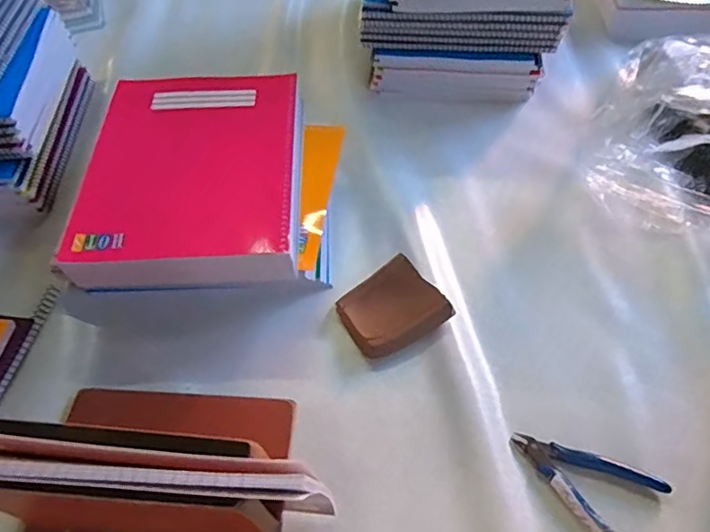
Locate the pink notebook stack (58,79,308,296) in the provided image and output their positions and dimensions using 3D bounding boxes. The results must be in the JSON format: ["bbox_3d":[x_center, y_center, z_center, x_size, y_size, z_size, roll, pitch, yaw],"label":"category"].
[{"bbox_3d":[-0.158,-0.094,0.536,0.209,0.049,0.259,0,55,0],"label":"pink notebook stack"}]

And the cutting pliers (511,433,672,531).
[{"bbox_3d":[0.184,0.173,0.430,0.116,0.013,0.071,29,60,20],"label":"cutting pliers"}]

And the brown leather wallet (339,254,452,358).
[{"bbox_3d":[0.033,0.039,0.525,0.092,0.029,0.087,-25,58,-16],"label":"brown leather wallet"}]

